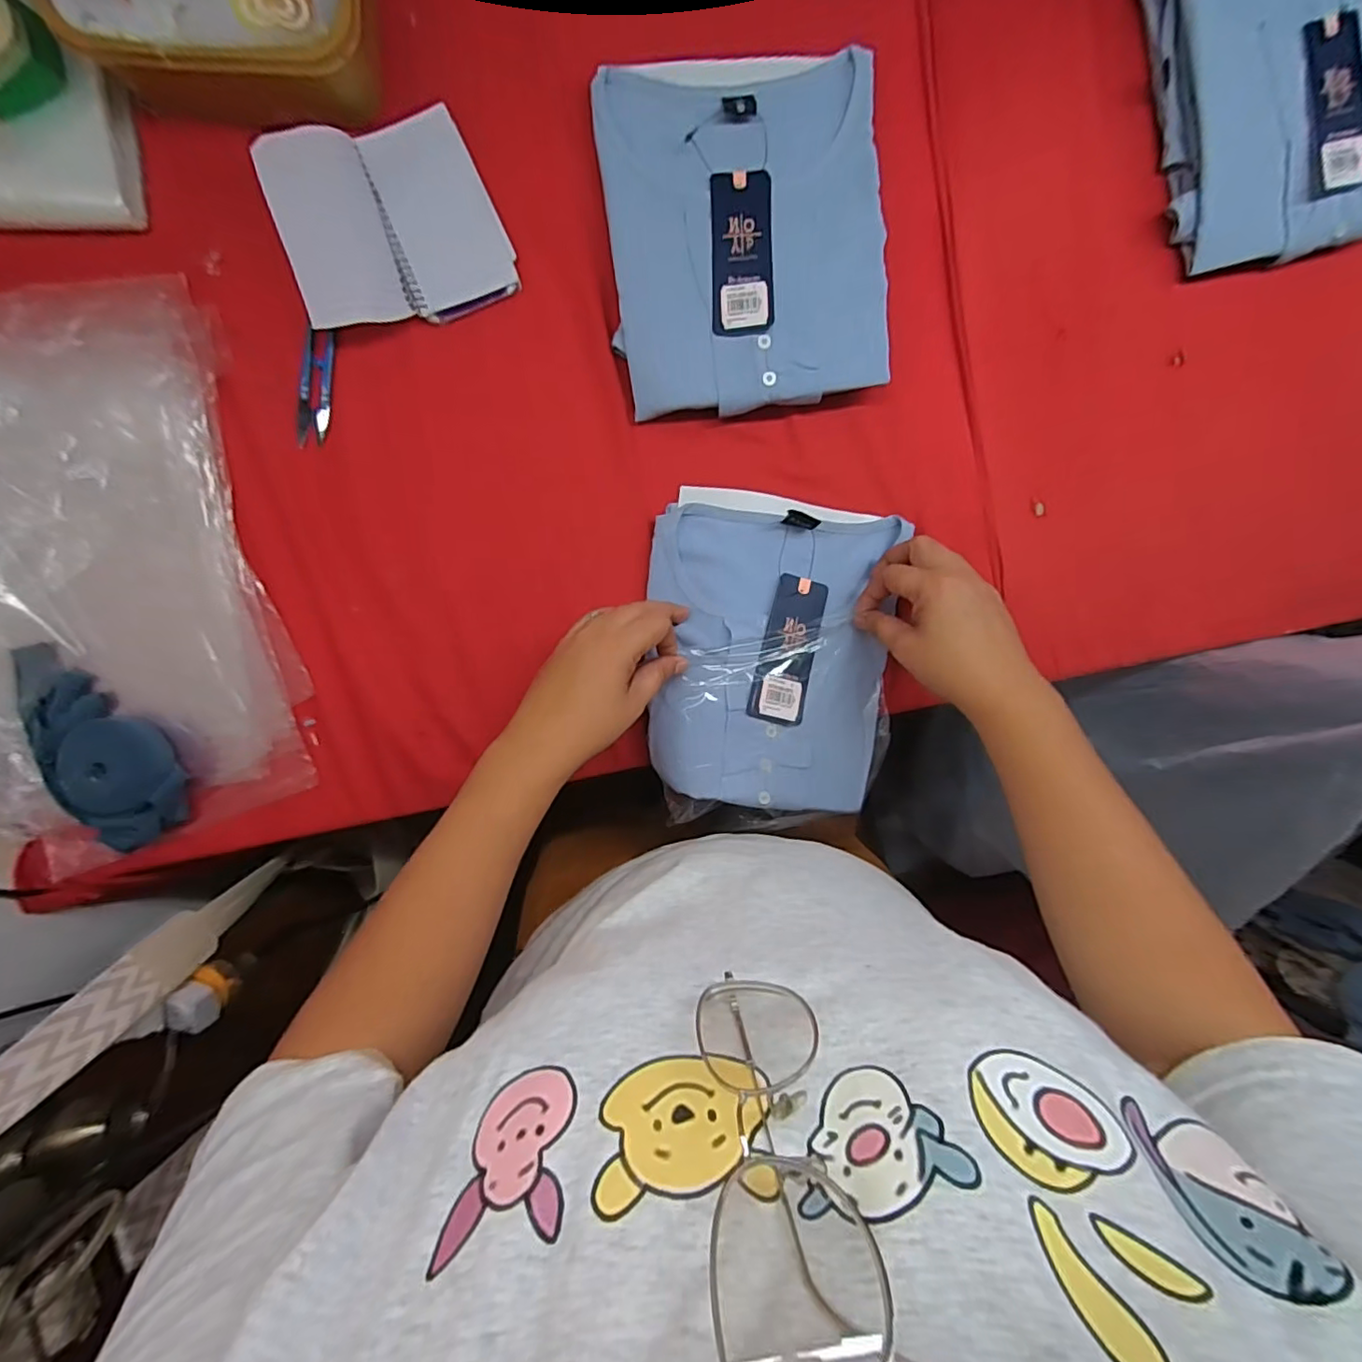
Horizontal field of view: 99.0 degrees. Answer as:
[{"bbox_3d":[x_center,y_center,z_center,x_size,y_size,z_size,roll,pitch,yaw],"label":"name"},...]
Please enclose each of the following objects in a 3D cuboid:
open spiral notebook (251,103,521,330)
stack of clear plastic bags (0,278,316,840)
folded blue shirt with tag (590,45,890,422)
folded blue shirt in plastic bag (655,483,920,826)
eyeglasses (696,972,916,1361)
[{"bbox_3d":[-0.220,-0.353,0.443,0.154,0.025,0.139,-14,98,-2],"label":"open spiral notebook"},{"bbox_3d":[-0.468,-0.085,0.449,0.275,0.044,0.427,-7,98,-3],"label":"stack of clear plastic bags"},{"bbox_3d":[0.050,-0.345,0.456,0.209,0.038,0.247,-5,98,-3],"label":"folded blue shirt with tag"},{"bbox_3d":[0.082,-0.019,0.486,0.209,0.049,0.273,0,97,-4],"label":"folded blue shirt in plastic bag"},{"bbox_3d":[0.033,0.146,0.183,0.052,0.124,0.033,-5,98,-3],"label":"eyeglasses"}]

